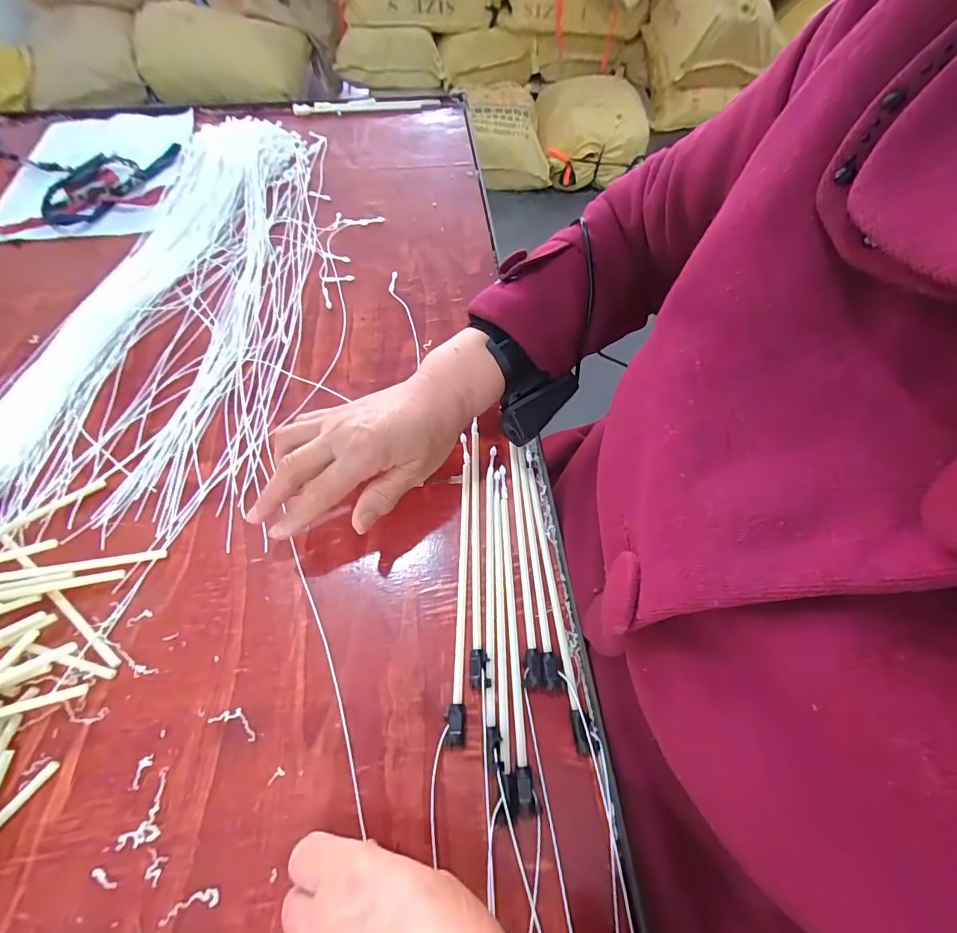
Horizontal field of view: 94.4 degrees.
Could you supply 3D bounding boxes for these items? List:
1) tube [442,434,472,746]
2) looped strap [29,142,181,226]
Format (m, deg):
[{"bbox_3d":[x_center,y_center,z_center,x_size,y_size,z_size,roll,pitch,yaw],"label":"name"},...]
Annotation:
[{"bbox_3d":[-0.013,0.072,0.328,0.012,0.009,0.227,1,60,0],"label":"tube"},{"bbox_3d":[-0.491,-0.367,0.570,0.177,0.020,0.163,-12,61,-8],"label":"looped strap"}]

